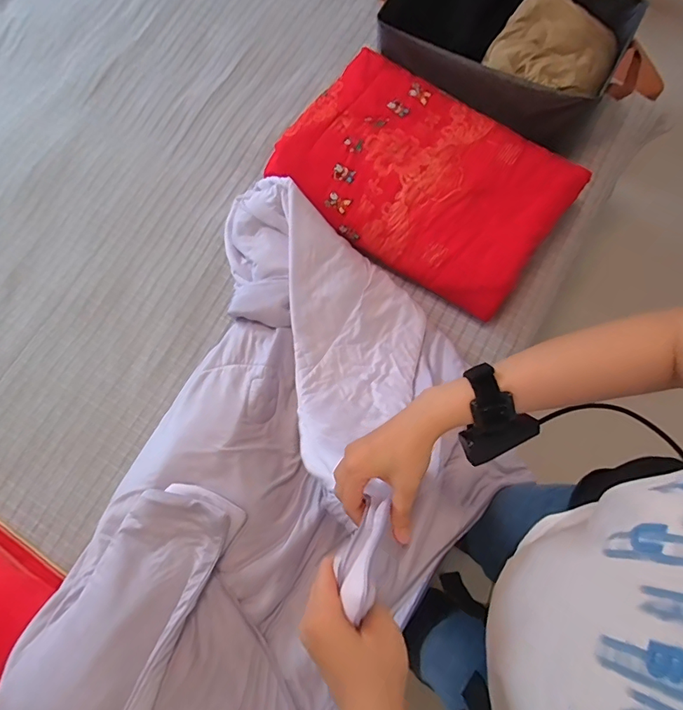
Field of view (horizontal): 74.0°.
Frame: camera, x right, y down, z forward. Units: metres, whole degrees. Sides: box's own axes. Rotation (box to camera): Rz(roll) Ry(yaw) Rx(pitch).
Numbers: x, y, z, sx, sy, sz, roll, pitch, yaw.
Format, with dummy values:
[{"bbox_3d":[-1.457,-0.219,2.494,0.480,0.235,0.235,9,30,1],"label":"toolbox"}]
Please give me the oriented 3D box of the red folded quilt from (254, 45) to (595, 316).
[{"bbox_3d":[0.167,-0.361,0.953,0.549,0.129,0.353,36,79,9],"label":"red folded quilt"}]

